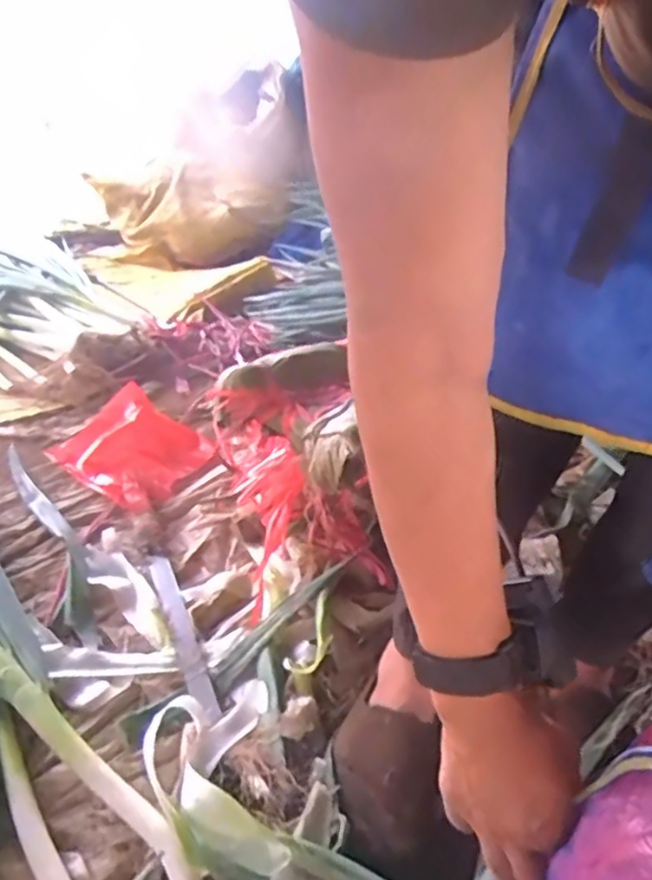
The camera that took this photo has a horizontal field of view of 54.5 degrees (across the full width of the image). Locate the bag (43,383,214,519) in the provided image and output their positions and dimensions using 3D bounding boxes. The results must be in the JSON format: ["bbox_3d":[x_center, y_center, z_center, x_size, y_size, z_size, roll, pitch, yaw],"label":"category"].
[{"bbox_3d":[-0.319,0.003,1.048,0.238,0.076,0.188,24,37,29],"label":"bag"}]

